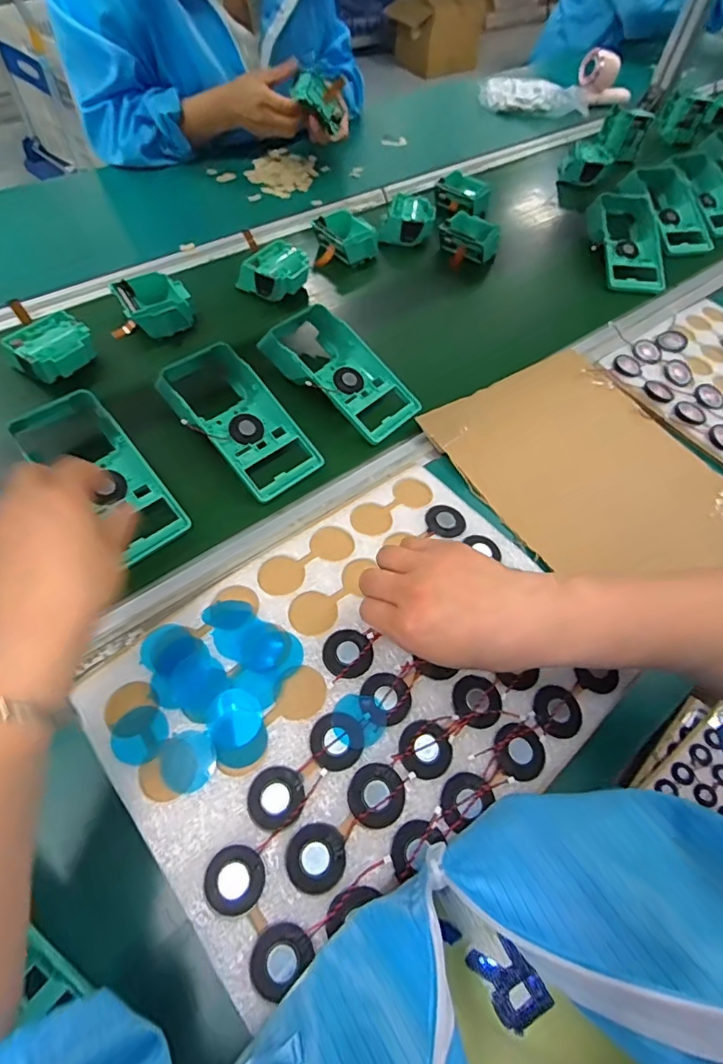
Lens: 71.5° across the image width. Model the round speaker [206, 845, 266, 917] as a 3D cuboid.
[{"bbox_3d":[-0.071,0.196,0.283,0.032,0.004,0.032,-27,64,-19],"label":"round speaker"}]

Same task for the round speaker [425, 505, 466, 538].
[{"bbox_3d":[0.070,-0.009,0.417,0.033,0.004,0.032,2,58,-3],"label":"round speaker"}]

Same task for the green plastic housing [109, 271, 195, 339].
[{"bbox_3d":[-0.244,-0.270,0.598,0.076,0.032,0.076,-25,63,-18],"label":"green plastic housing"}]

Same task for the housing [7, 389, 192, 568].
[{"bbox_3d":[-0.238,-0.051,0.467,0.076,0.039,0.178,-38,84,-24],"label":"housing"}]

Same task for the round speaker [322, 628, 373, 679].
[{"bbox_3d":[-0.010,0.083,0.347,0.033,0.004,0.033,2,58,-3],"label":"round speaker"}]

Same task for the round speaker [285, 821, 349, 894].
[{"bbox_3d":[-0.026,0.187,0.289,0.033,0.004,0.033,2,58,-3],"label":"round speaker"}]

